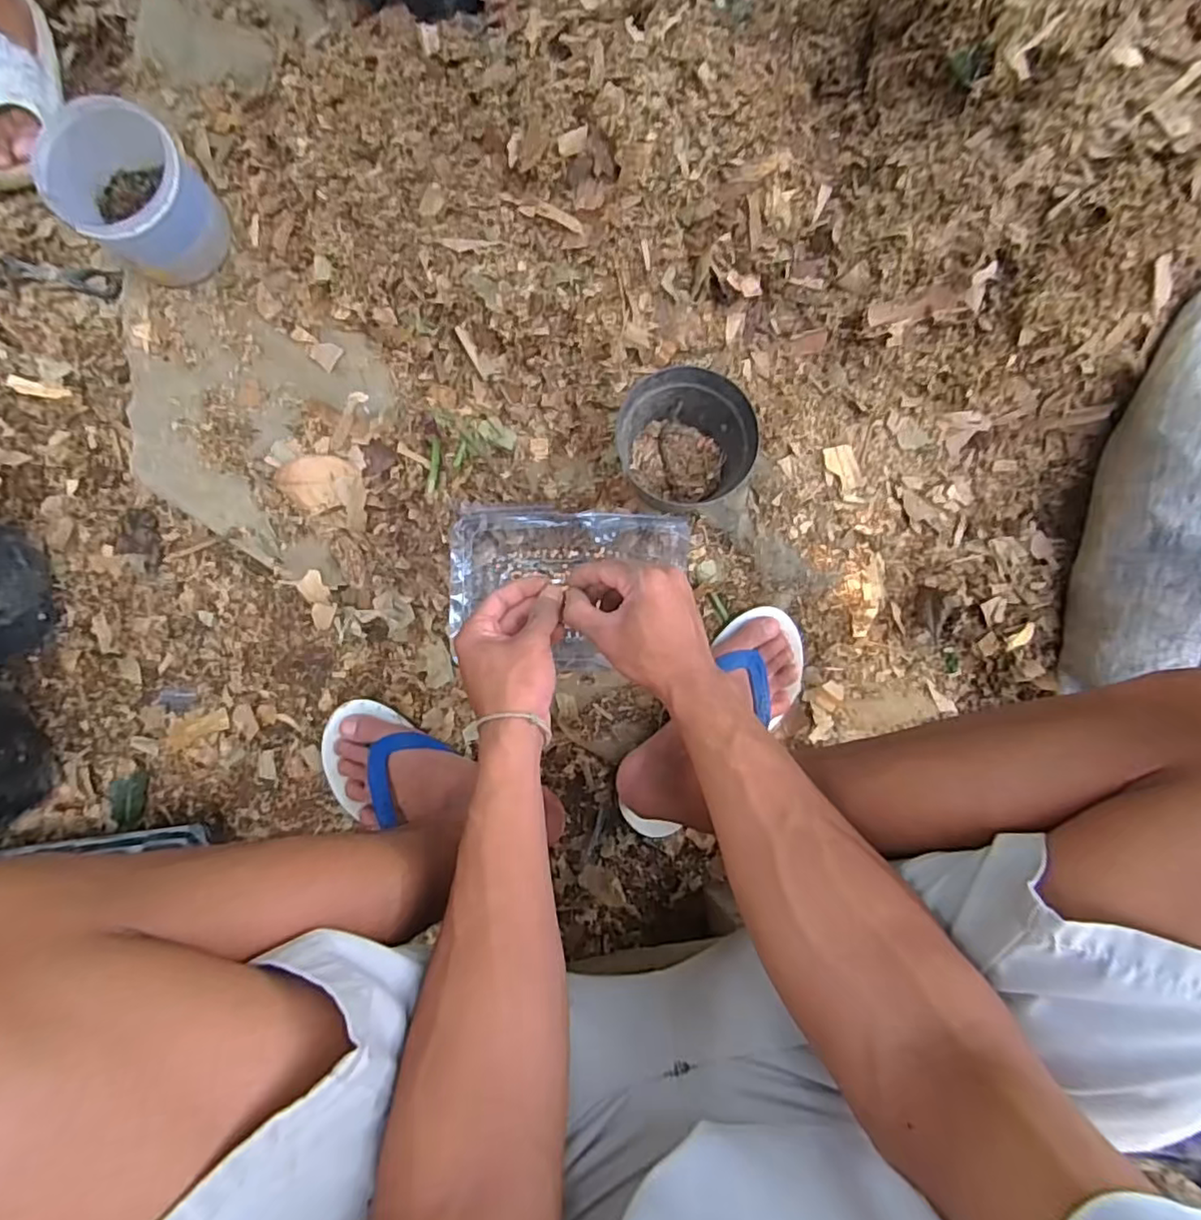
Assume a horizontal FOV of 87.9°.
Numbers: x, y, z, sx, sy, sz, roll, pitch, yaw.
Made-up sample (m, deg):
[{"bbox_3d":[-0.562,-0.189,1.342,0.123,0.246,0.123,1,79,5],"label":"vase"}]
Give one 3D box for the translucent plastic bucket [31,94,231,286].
[{"bbox_3d":[-0.442,-0.397,0.606,0.121,0.101,0.116,0,86,-3],"label":"translucent plastic bucket"}]

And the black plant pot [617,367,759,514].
[{"bbox_3d":[0.081,-0.162,0.612,0.116,0.085,0.116,0,86,-3],"label":"black plant pot"}]

